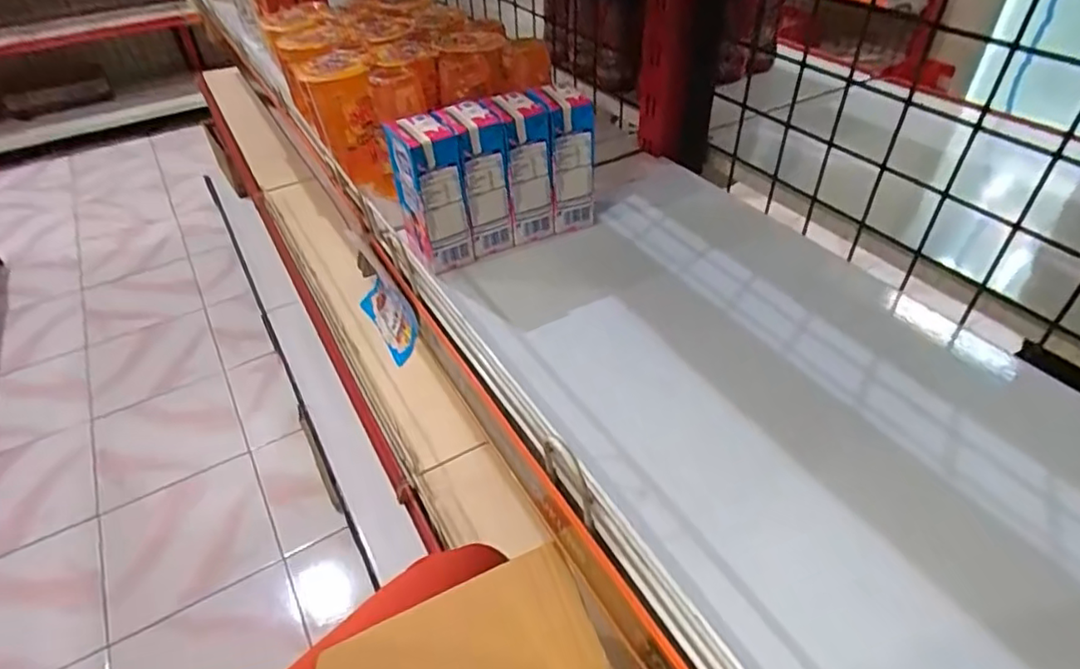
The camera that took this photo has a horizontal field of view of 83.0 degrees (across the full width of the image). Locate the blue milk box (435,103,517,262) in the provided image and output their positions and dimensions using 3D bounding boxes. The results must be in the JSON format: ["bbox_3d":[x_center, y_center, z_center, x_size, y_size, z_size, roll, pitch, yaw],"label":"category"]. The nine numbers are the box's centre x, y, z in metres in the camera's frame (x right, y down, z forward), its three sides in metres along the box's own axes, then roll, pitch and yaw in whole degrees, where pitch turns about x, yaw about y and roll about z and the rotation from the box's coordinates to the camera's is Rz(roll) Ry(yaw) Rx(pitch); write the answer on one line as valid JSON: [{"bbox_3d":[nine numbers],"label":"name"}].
[{"bbox_3d":[-0.051,-0.122,0.500,0.042,0.117,0.046,-23,46,-21],"label":"blue milk box"}]

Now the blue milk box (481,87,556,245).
[{"bbox_3d":[-0.015,-0.135,0.511,0.042,0.119,0.040,-20,45,-18],"label":"blue milk box"}]

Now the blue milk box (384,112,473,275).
[{"bbox_3d":[-0.086,-0.108,0.486,0.043,0.117,0.051,-22,46,-20],"label":"blue milk box"}]

